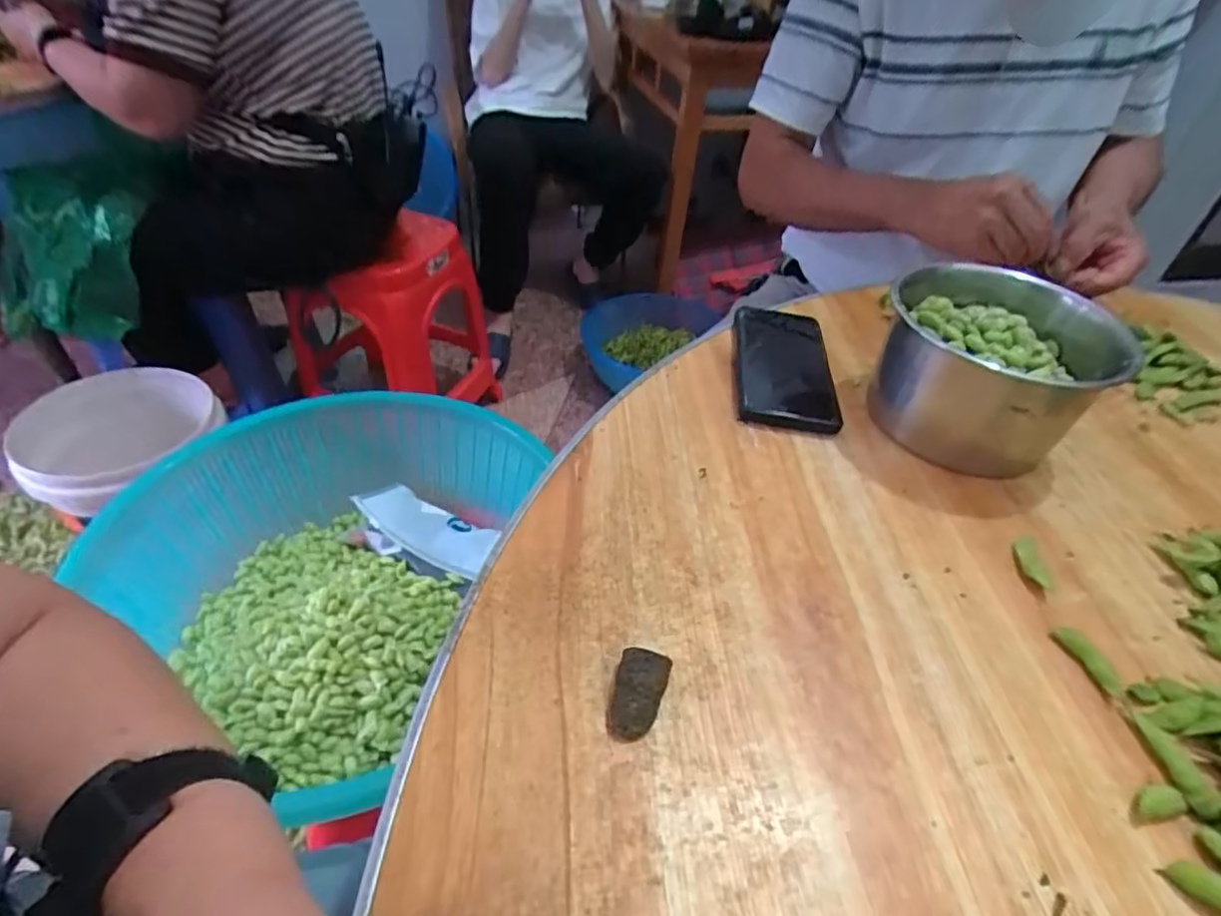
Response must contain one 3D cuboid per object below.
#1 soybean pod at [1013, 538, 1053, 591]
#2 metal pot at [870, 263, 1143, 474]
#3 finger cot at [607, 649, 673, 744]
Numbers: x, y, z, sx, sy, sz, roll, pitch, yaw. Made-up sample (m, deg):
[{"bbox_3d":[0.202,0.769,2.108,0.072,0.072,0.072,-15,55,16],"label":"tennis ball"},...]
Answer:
[{"bbox_3d":[0.253,0.062,0.371,0.017,0.007,0.037,9,42,2],"label":"soybean pod"},{"bbox_3d":[0.269,-0.066,0.449,0.144,0.094,0.137,20,44,14],"label":"metal pot"},{"bbox_3d":[0.013,0.111,0.288,0.023,0.019,0.037,14,43,8],"label":"finger cot"}]

